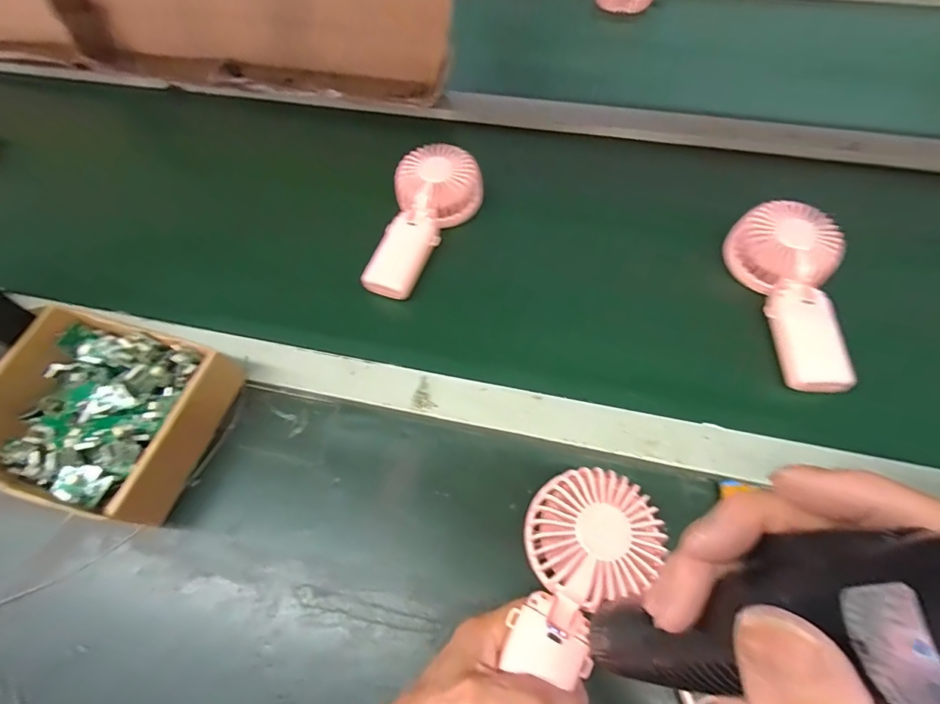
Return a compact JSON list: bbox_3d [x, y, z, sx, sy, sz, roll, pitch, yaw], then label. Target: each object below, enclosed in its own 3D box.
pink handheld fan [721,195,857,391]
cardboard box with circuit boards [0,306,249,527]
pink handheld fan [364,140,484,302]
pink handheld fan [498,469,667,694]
[{"bbox_3d":[0.300,-0.053,0.414,0.086,0.043,0.180,-4,61,0],"label":"pink handheld fan"},{"bbox_3d":[-0.298,0.049,0.377,0.177,0.059,0.147,18,63,12],"label":"cardboard box with circuit boards"},{"bbox_3d":[-0.048,-0.136,0.477,0.085,0.040,0.177,14,62,10],"label":"pink handheld fan"},{"bbox_3d":[0.056,0.157,0.280,0.075,0.039,0.177,22,71,14],"label":"pink handheld fan"}]

